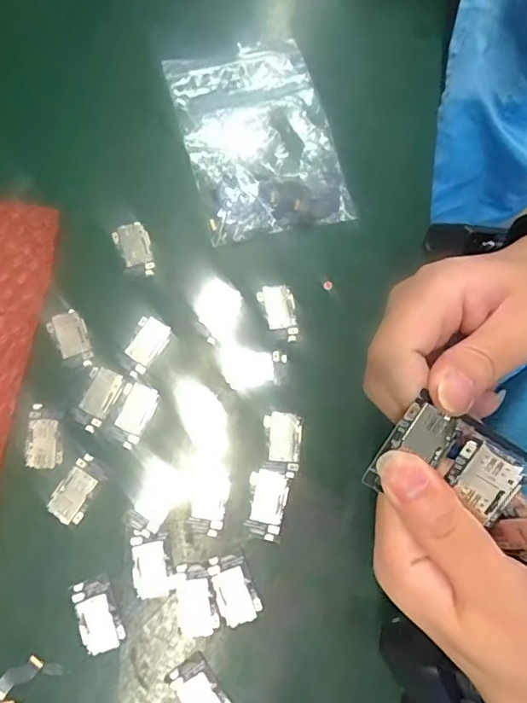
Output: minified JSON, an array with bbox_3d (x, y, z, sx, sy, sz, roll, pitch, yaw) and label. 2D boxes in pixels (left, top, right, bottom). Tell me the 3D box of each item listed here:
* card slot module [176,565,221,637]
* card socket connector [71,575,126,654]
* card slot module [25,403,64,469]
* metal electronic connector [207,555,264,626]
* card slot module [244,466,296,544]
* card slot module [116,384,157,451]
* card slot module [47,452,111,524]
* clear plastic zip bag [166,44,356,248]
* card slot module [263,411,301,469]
[{"bbox_3d":[-0.038,0.140,0.286,0.022,0.004,0.036,-14,77,-3],"label":"card slot module"},{"bbox_3d":[-0.092,0.146,0.283,0.022,0.004,0.038,-22,77,-4],"label":"card socket connector"},{"bbox_3d":[-0.130,0.050,0.302,0.021,0.004,0.037,-2,77,0],"label":"card slot module"},{"bbox_3d":[-0.017,0.134,0.288,0.022,0.004,0.037,-20,77,-4],"label":"metal electronic connector"},{"bbox_3d":[0.002,0.089,0.298,0.023,0.004,0.039,13,77,4],"label":"card slot module"},{"bbox_3d":[-0.078,0.038,0.307,0.017,0.004,0.037,21,78,6],"label":"card slot module"},{"bbox_3d":[-0.109,0.080,0.297,0.022,0.004,0.038,28,79,7],"label":"card slot module"},{"bbox_3d":[-0.004,-0.148,0.350,0.097,0.012,0.142,-15,77,-3],"label":"clear plastic zip bag"},{"bbox_3d":[0.011,0.053,0.306,0.022,0.004,0.033,4,77,2],"label":"card slot module"}]

